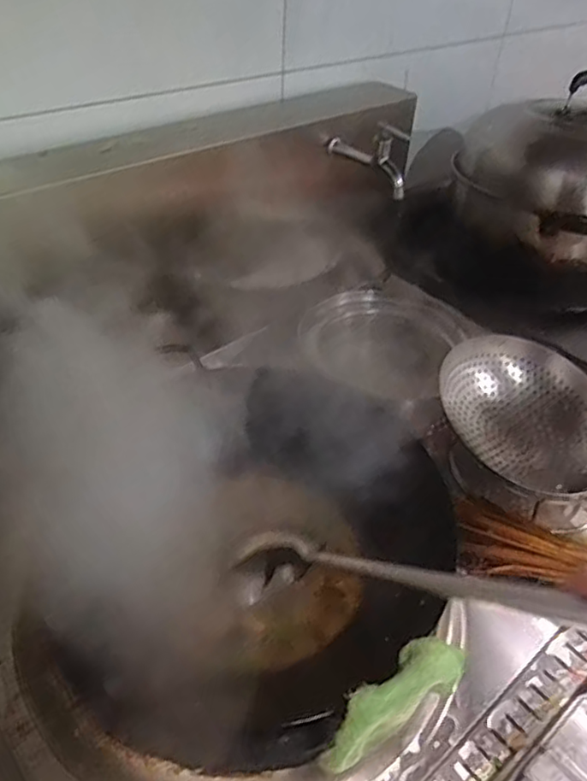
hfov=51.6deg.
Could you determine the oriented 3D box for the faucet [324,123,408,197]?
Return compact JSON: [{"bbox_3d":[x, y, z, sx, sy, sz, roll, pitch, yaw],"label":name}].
[{"bbox_3d":[0.116,-0.364,0.909,0.036,0.081,0.176,-24,47,-28],"label":"faucet"}]

